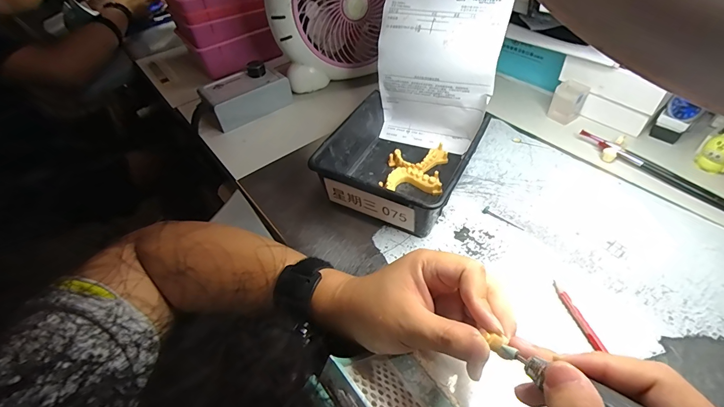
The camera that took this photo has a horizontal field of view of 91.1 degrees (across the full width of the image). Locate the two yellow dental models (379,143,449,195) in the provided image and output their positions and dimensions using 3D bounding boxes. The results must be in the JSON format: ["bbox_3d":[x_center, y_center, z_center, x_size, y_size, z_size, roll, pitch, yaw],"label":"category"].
[{"bbox_3d":[0.070,-0.045,0.463,0.073,0.021,0.095,8,49,13],"label":"two yellow dental models"}]

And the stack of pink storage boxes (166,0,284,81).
[{"bbox_3d":[-0.267,-0.351,0.686,0.149,0.148,0.129,-31,52,-21],"label":"stack of pink storage boxes"}]

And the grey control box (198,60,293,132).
[{"bbox_3d":[-0.194,-0.182,0.591,0.135,0.058,0.071,-33,52,-23],"label":"grey control box"}]

